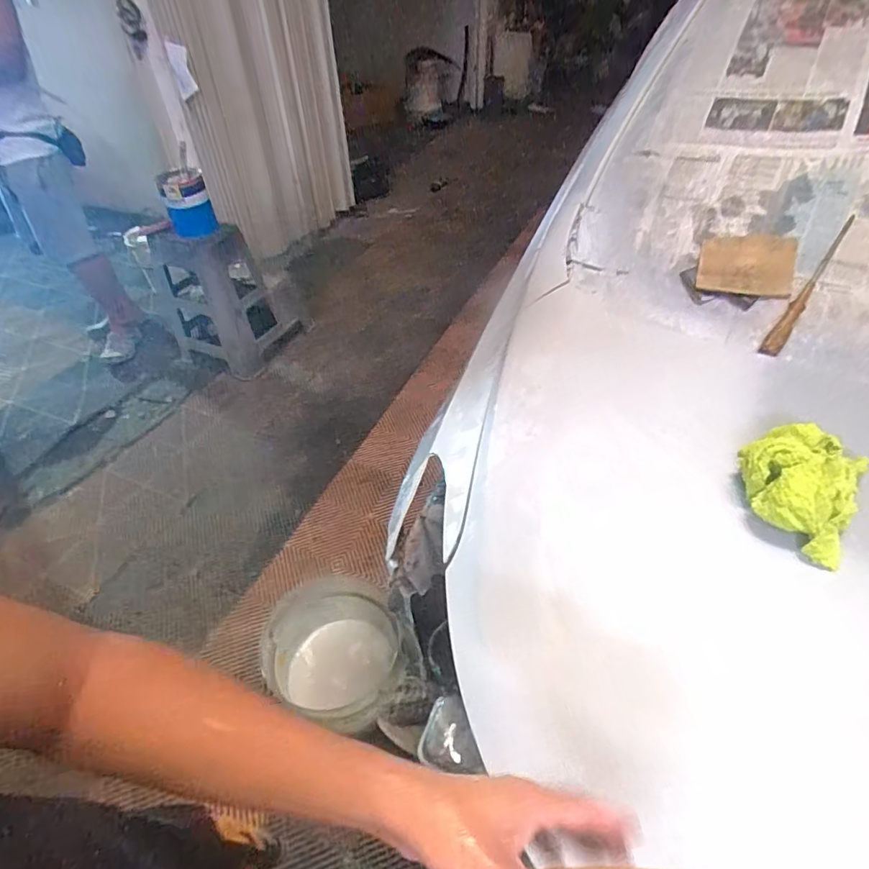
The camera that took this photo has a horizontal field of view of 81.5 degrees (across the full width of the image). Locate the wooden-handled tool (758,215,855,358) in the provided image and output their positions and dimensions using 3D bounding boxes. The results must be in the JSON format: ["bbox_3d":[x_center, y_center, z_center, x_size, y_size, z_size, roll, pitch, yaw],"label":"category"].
[{"bbox_3d":[0.568,-0.222,0.765,0.027,0.018,0.257,32,85,29],"label":"wooden-handled tool"}]

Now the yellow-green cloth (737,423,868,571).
[{"bbox_3d":[0.412,0.060,0.565,0.121,0.090,0.113,17,47,18],"label":"yellow-green cloth"}]

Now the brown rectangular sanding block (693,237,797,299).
[{"bbox_3d":[0.505,-0.275,0.821,0.133,0.007,0.105,9,79,22],"label":"brown rectangular sanding block"}]

